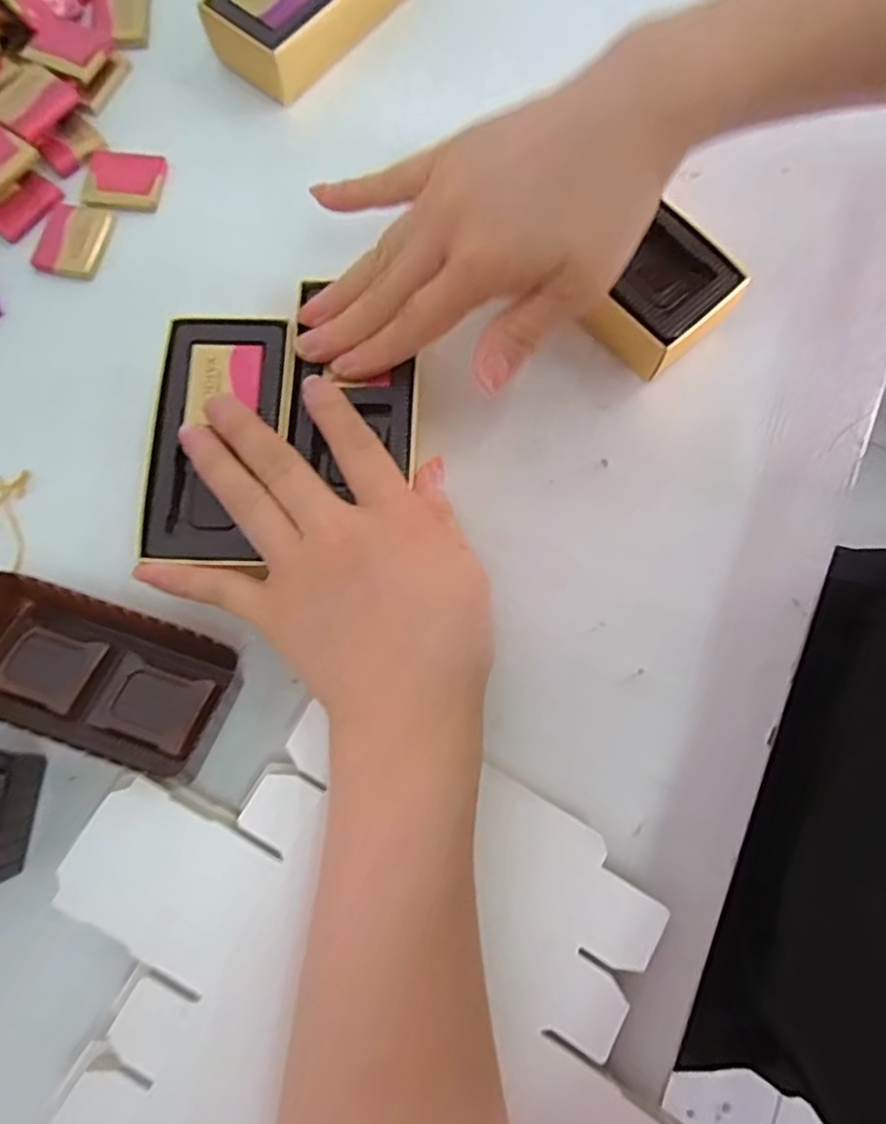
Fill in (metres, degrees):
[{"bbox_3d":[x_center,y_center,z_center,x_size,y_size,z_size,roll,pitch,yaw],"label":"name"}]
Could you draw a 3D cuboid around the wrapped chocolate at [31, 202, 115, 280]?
[{"bbox_3d":[-0.193,-0.169,0.332,0.032,0.007,0.041,12,77,3],"label":"wrapped chocolate"}]

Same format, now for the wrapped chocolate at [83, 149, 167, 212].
[{"bbox_3d":[-0.171,-0.206,0.342,0.041,0.004,0.037,5,77,1],"label":"wrapped chocolate"}]

